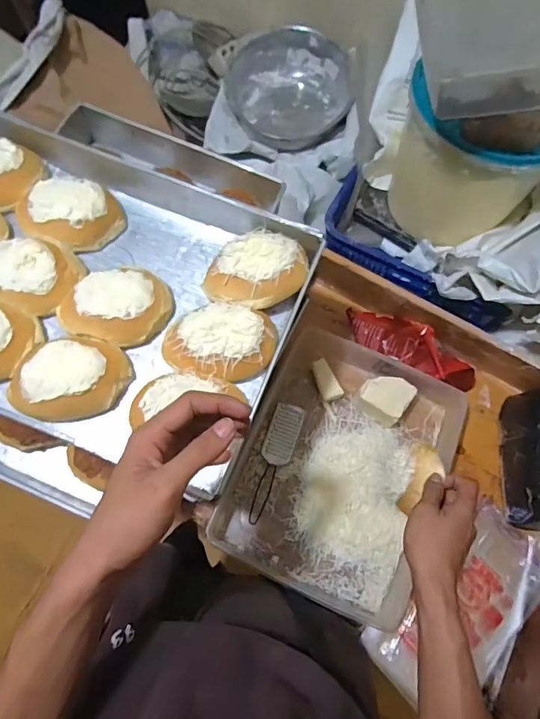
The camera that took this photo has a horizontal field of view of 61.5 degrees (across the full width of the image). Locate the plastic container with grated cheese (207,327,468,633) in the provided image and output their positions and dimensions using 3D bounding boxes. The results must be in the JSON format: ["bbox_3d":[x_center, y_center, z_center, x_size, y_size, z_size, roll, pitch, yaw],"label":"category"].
[{"bbox_3d":[0.109,0.163,0.695,0.296,0.068,0.361,23,72,6],"label":"plastic container with grated cheese"}]

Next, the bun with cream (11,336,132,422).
[{"bbox_3d":[-0.229,0.018,0.513,0.131,0.041,0.098,-4,72,-3],"label":"bun with cream"}]

